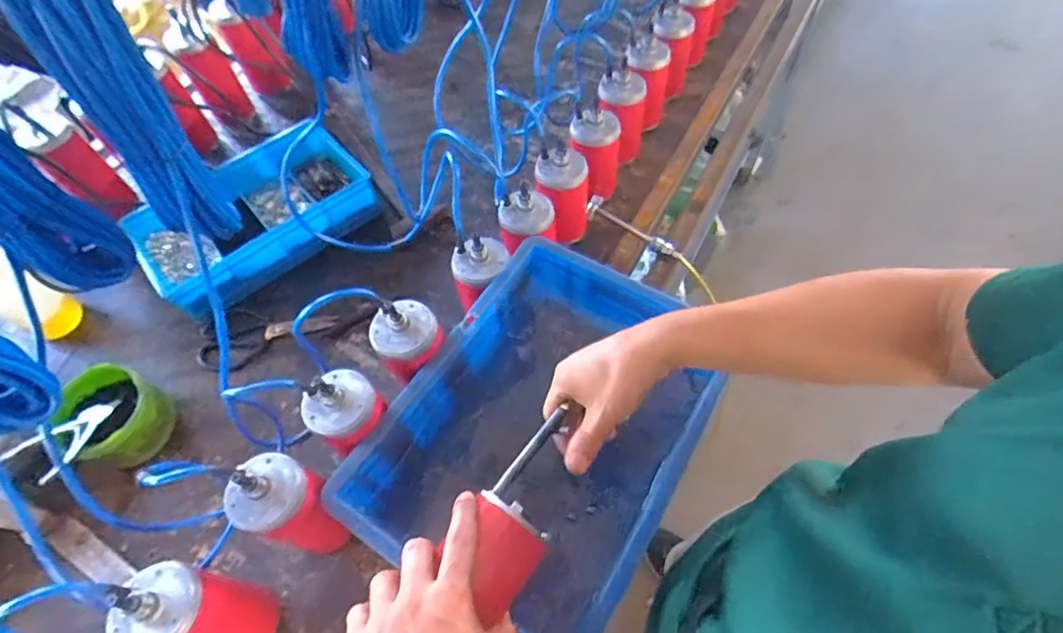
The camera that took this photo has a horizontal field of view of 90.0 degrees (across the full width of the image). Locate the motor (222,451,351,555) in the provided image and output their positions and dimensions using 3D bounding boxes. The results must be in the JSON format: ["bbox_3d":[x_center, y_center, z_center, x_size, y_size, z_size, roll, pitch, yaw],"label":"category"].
[{"bbox_3d":[-0.249,0.215,0.576,0.092,0.194,0.089,18,62,13],"label":"motor"}]

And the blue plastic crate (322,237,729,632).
[{"bbox_3d":[0.016,0.124,0.611,0.301,0.094,0.405,28,65,18],"label":"blue plastic crate"}]

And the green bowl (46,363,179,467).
[{"bbox_3d":[-0.546,0.134,0.706,0.124,0.082,0.121,35,67,21],"label":"green bowl"}]

